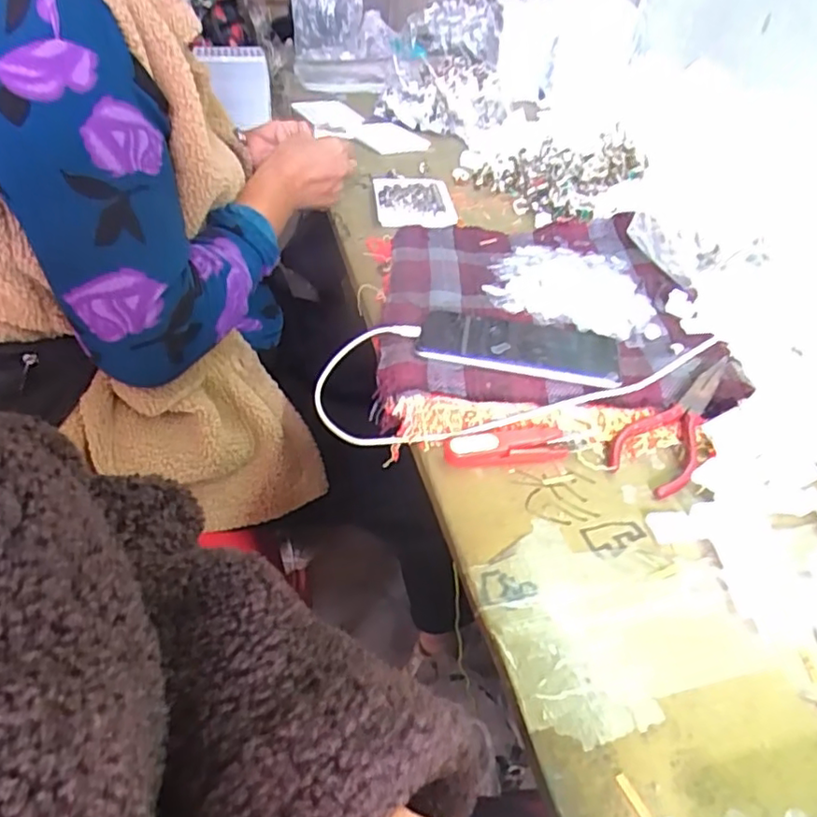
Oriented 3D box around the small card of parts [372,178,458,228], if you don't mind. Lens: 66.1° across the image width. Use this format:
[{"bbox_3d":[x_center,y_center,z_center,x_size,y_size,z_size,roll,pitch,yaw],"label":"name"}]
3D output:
[{"bbox_3d":[0.007,-0.258,0.786,0.098,0.012,0.135,-3,43,-5],"label":"small card of parts"}]

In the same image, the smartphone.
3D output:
[{"bbox_3d":[0.091,-0.054,0.518,0.159,0.013,0.082,10,41,9],"label":"smartphone"}]

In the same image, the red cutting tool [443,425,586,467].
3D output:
[{"bbox_3d":[0.078,0.027,0.444,0.102,0.012,0.027,-4,41,-8],"label":"red cutting tool"}]

